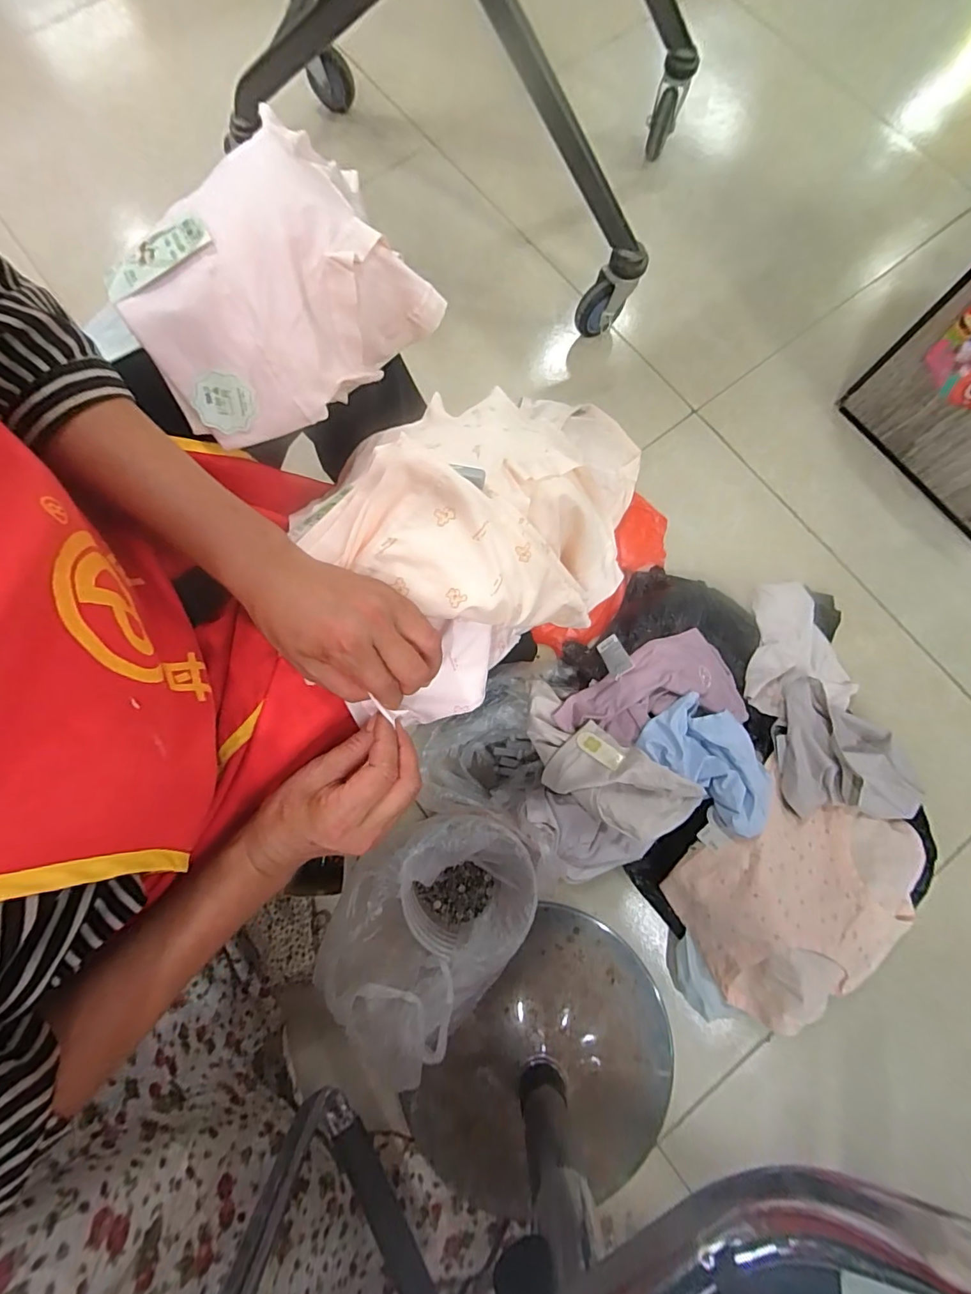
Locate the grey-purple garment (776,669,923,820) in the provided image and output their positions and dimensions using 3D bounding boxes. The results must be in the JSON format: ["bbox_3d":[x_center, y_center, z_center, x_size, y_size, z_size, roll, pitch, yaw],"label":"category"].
[{"bbox_3d":[0.501,0.135,0.707,0.165,0.068,0.201,1,78,1],"label":"grey-purple garment"}]

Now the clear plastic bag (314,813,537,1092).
[{"bbox_3d":[-0.061,0.332,0.586,0.204,0.187,0.267,17,78,2],"label":"clear plastic bag"}]

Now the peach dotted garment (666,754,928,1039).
[{"bbox_3d":[0.416,0.331,0.673,0.247,0.076,0.321,43,82,9],"label":"peach dotted garment"}]

